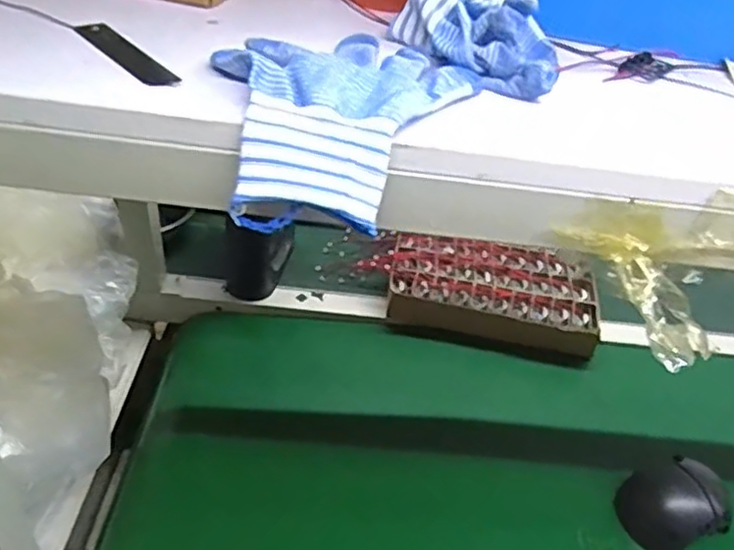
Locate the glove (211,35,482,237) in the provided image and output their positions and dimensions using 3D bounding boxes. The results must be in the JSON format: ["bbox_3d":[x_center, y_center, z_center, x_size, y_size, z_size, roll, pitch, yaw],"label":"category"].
[{"bbox_3d":[-0.020,-0.093,0.386,0.117,0.050,0.158,24,43,19],"label":"glove"}]

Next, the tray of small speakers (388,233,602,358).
[{"bbox_3d":[0.189,0.028,1.025,0.299,0.071,0.168,11,40,4],"label":"tray of small speakers"}]

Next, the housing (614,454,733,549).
[{"bbox_3d":[0.350,0.263,0.763,0.117,0.063,0.088,-11,44,-21],"label":"housing"}]

